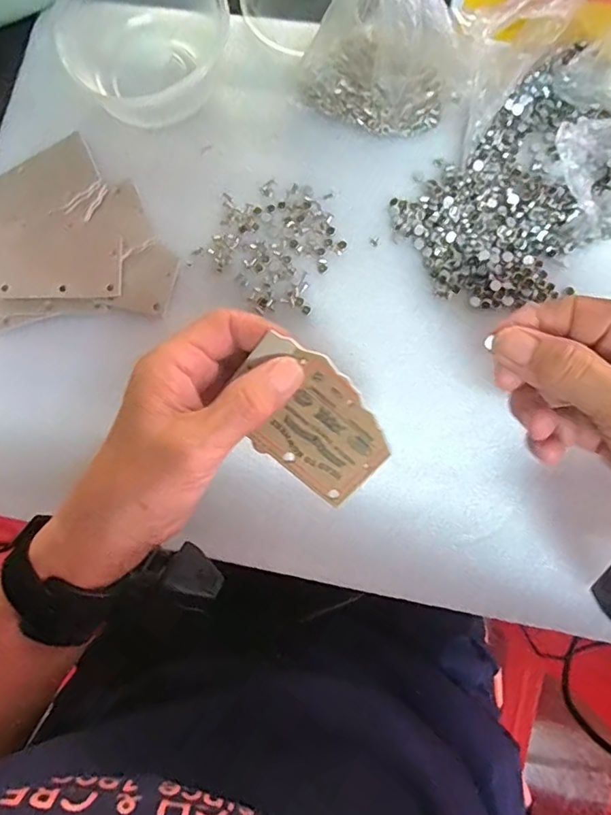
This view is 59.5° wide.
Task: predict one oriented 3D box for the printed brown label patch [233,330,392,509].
[{"bbox_3d":[0.003,0.007,0.263,0.081,0.004,0.055,38,109,-6],"label":"printed brown label patch"}]

